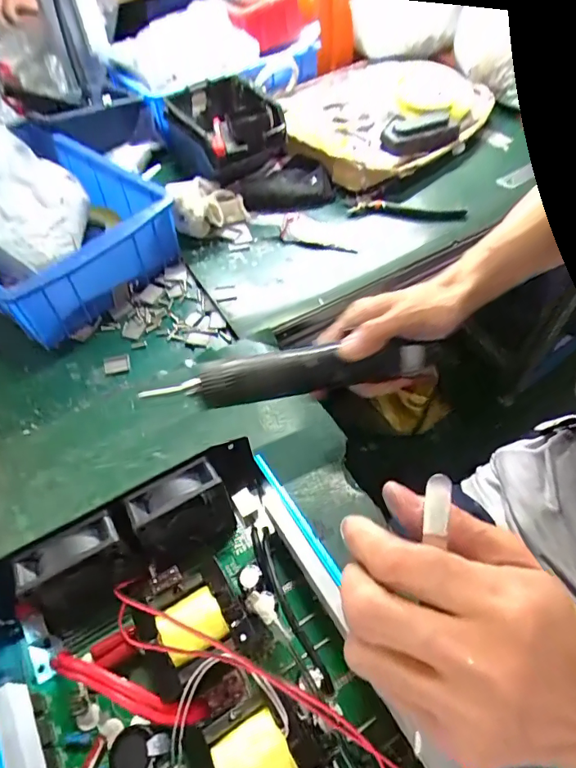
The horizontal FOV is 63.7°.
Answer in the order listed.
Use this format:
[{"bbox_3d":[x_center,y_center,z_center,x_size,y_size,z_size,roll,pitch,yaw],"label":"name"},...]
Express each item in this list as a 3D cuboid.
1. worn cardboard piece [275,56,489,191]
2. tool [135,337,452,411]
[{"bbox_3d":[0.120,-0.396,0.672,0.274,0.053,0.254,-36,60,-21],"label":"worn cardboard piece"},{"bbox_3d":[0.015,-0.011,0.349,0.221,0.026,0.028,-8,51,-15],"label":"tool"}]

